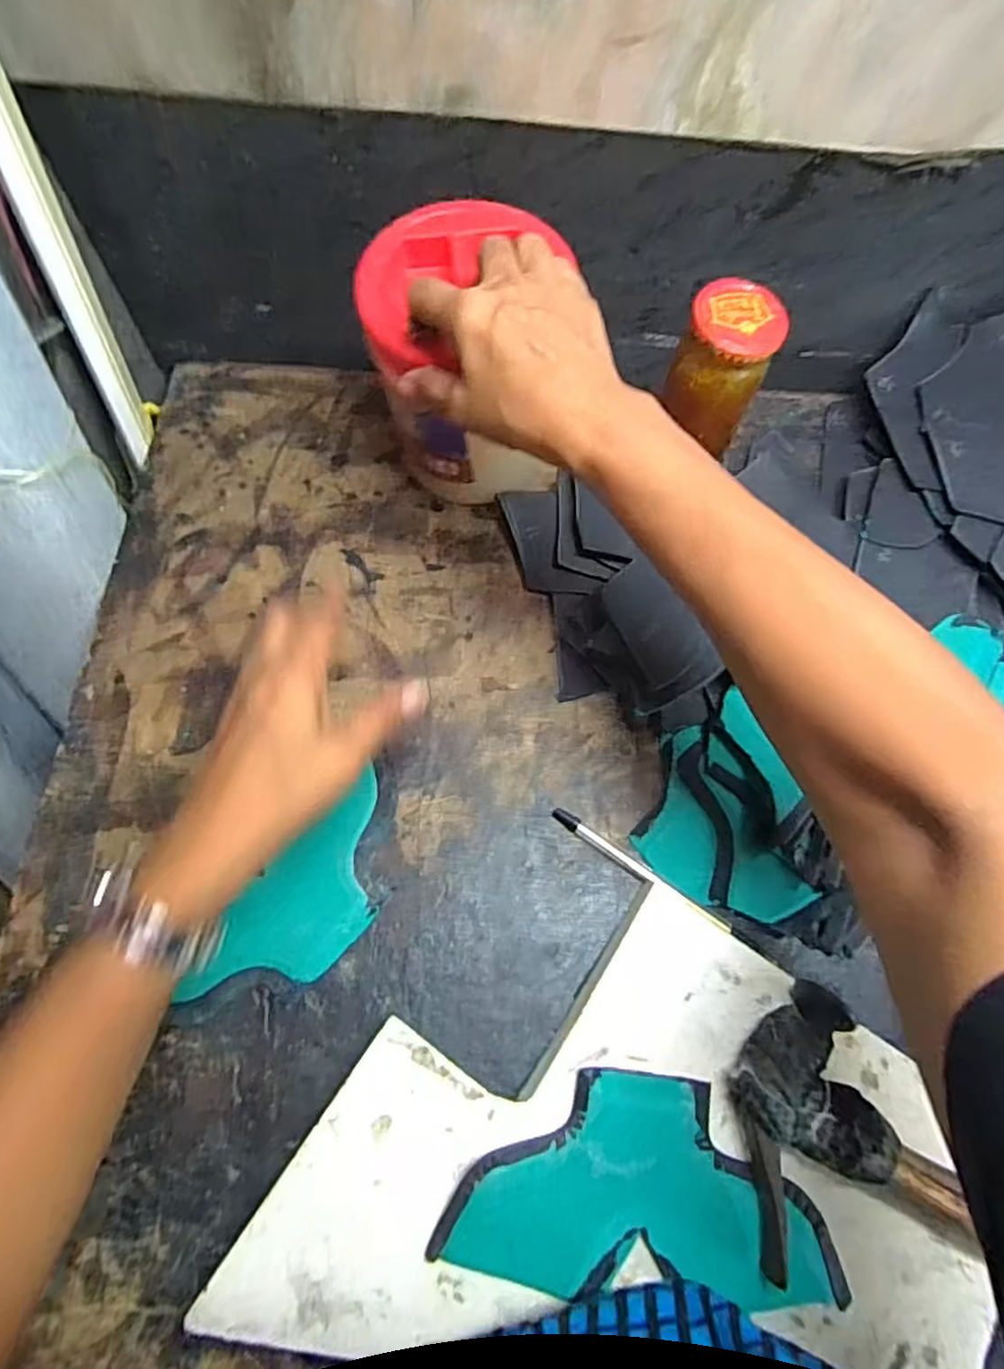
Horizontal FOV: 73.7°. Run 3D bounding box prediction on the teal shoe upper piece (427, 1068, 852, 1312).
[{"bbox_3d":[0.063,0.231,0.311,0.175,0.008,0.085,3,65,-2],"label":"teal shoe upper piece"}]

